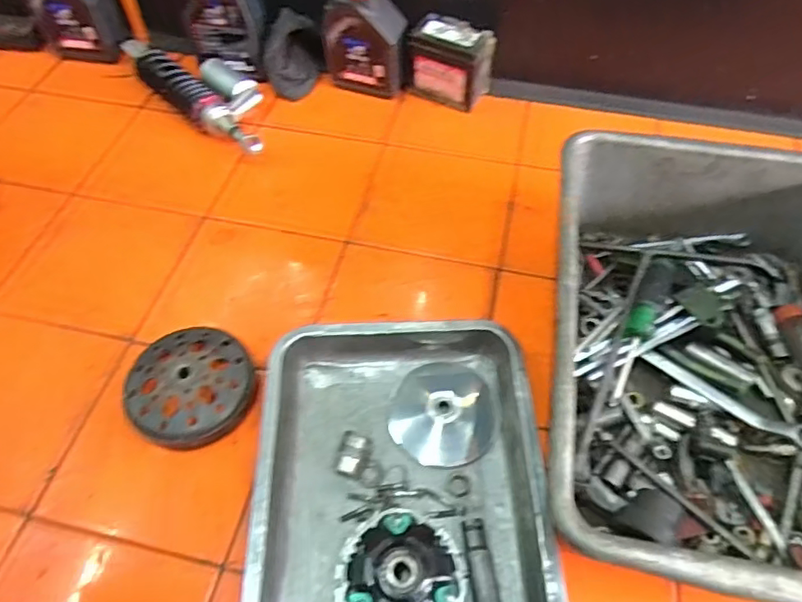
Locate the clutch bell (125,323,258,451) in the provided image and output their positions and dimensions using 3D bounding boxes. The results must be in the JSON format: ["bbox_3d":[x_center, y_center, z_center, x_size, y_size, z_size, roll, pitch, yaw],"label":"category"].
[{"bbox_3d":[-0.221,0.085,0.591,0.125,0.034,0.126,0,55,1],"label":"clutch bell"}]

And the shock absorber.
[{"bbox_3d":[-0.305,-0.328,0.891,0.117,0.051,0.334,-37,62,-22],"label":"shock absorber"}]

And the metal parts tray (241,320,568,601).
[{"bbox_3d":[-0.001,0.181,0.529,0.262,0.051,0.355,-2,55,0],"label":"metal parts tray"}]

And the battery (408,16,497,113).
[{"bbox_3d":[0.076,-0.363,0.869,0.127,0.110,0.060,22,58,15],"label":"battery"}]

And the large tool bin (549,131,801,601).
[{"bbox_3d":[0.309,0.052,0.552,0.328,0.151,0.453,9,56,7],"label":"large tool bin"}]

